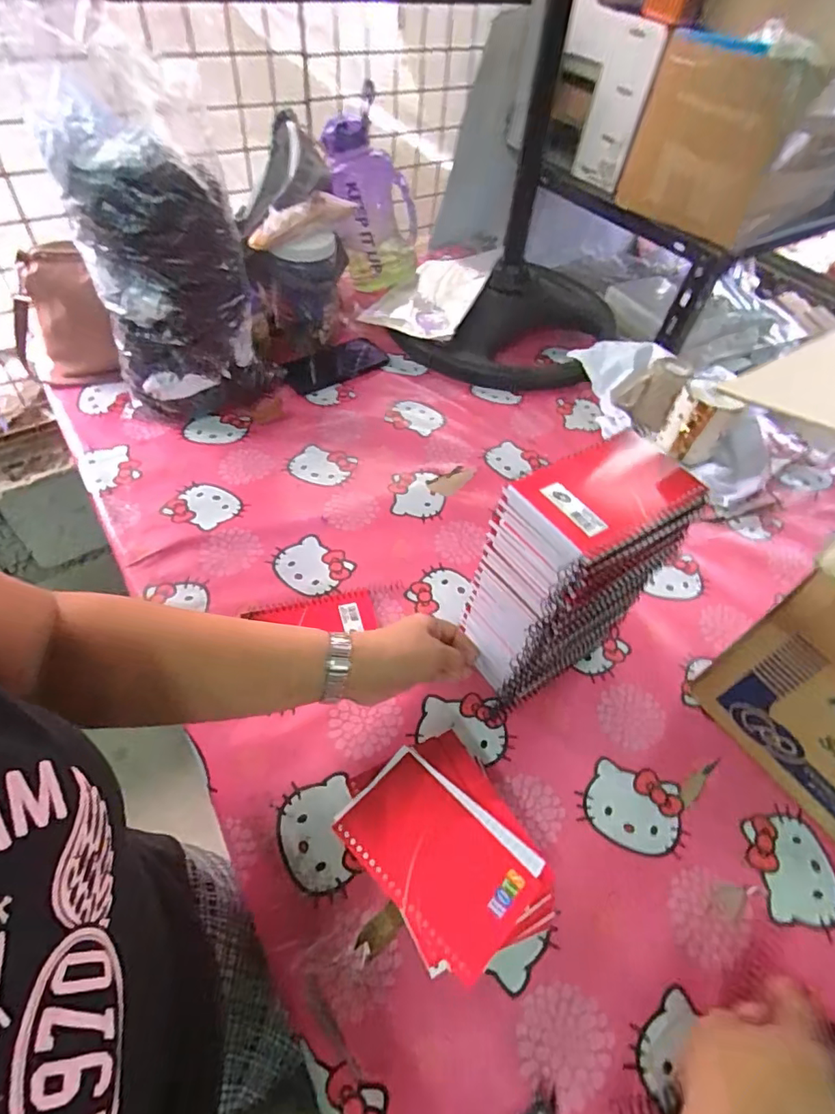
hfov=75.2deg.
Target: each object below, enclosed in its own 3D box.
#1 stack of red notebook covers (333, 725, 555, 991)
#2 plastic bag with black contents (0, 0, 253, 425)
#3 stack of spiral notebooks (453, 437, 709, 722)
[{"bbox_3d":[0.021,0.223,0.409,0.113,0.059,0.148,-27,58,-24],"label":"stack of red notebook covers"},{"bbox_3d":[-0.307,-0.351,0.622,0.161,0.399,0.149,32,56,19],"label":"plastic bag with black contents"},{"bbox_3d":[0.122,0.023,0.471,0.144,0.215,0.087,-25,58,-23],"label":"stack of spiral notebooks"}]

